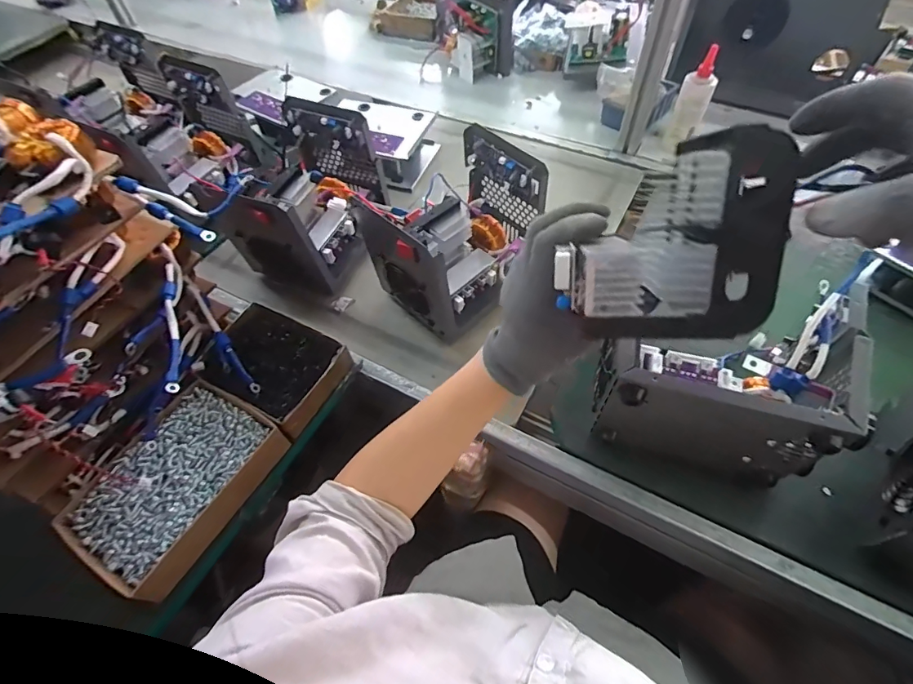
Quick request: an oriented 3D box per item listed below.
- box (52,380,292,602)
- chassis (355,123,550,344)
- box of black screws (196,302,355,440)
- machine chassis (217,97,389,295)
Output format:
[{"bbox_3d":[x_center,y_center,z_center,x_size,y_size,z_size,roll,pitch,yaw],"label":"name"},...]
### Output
[{"bbox_3d":[-0.320,0.163,0.528,0.140,0.046,0.209,25,60,19],"label":"box"},{"bbox_3d":[0.000,-0.152,0.646,0.231,0.182,0.166,-40,62,-22],"label":"chassis"},{"bbox_3d":[-0.245,0.031,0.613,0.175,0.053,0.130,25,60,19],"label":"box of black screws"},{"bbox_3d":[-0.224,-0.212,0.701,0.150,0.183,0.242,16,58,14],"label":"machine chassis"}]

